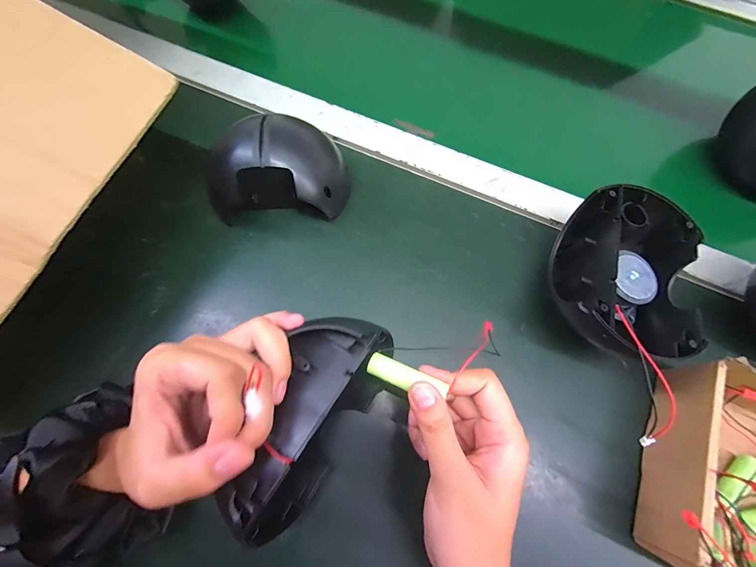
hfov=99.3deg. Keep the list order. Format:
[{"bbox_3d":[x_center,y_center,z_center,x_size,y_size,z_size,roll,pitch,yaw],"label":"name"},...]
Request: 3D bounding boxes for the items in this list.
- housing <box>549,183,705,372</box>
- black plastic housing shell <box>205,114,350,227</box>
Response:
[{"bbox_3d":[0.199,-0.003,0.263,0.096,0.073,0.131,-7,70,-5],"label":"housing"},{"bbox_3d":[-0.088,-0.103,0.292,0.113,0.066,0.073,-4,70,-3],"label":"black plastic housing shell"}]

